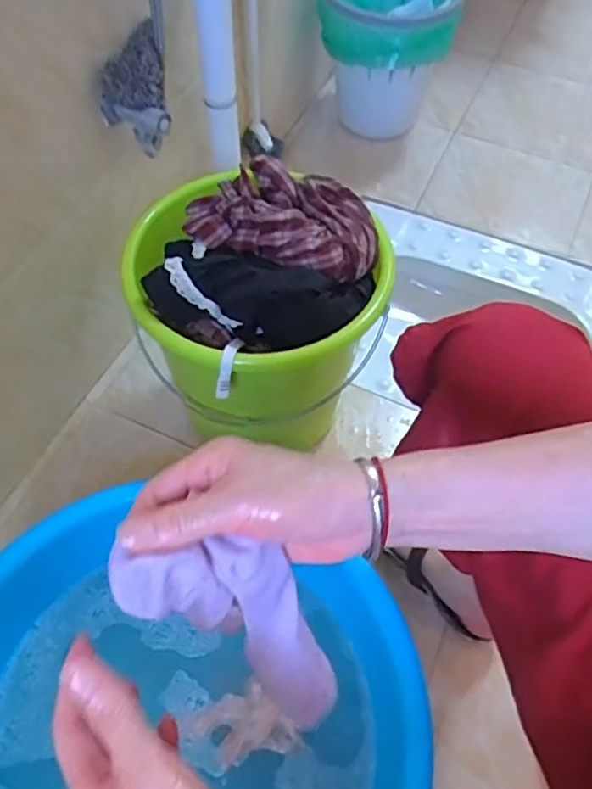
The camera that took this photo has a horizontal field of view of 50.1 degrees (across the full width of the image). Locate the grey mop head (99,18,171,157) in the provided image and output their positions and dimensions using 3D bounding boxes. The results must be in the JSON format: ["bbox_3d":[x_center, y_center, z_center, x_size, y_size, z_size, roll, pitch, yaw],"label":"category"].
[{"bbox_3d":[-0.198,-0.365,0.779,0.082,0.129,0.085,-12,57,-8],"label":"grey mop head"}]

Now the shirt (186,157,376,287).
[{"bbox_3d":[-0.015,-0.209,0.734,0.225,0.075,0.143,18,58,12],"label":"shirt"}]

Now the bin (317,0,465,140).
[{"bbox_3d":[0.165,-0.634,1.198,0.236,0.291,0.209,4,56,3],"label":"bin"}]

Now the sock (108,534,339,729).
[{"bbox_3d":[-0.027,0.129,0.360,0.056,0.181,0.056,6,52,36],"label":"sock"}]

